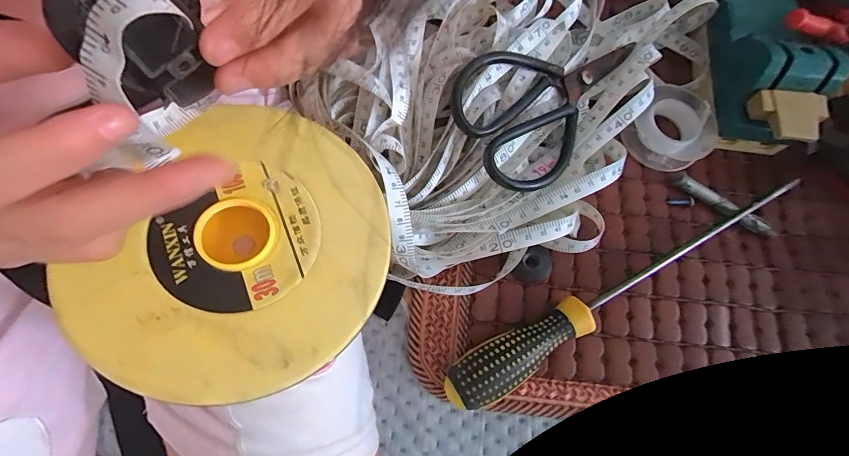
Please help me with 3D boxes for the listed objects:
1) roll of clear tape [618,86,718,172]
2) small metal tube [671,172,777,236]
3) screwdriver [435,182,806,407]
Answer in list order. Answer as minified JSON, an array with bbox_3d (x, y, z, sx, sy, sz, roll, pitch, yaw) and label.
[{"bbox_3d":[0.195,-0.078,0.302,0.067,0.020,0.057,-42,78,-11],"label":"roll of clear tape"},{"bbox_3d":[0.223,-0.017,0.289,0.076,0.007,0.011,36,77,9],"label":"small metal tube"},{"bbox_3d":[0.134,0.033,0.258,0.278,0.029,0.028,-30,76,-9],"label":"screwdriver"}]

